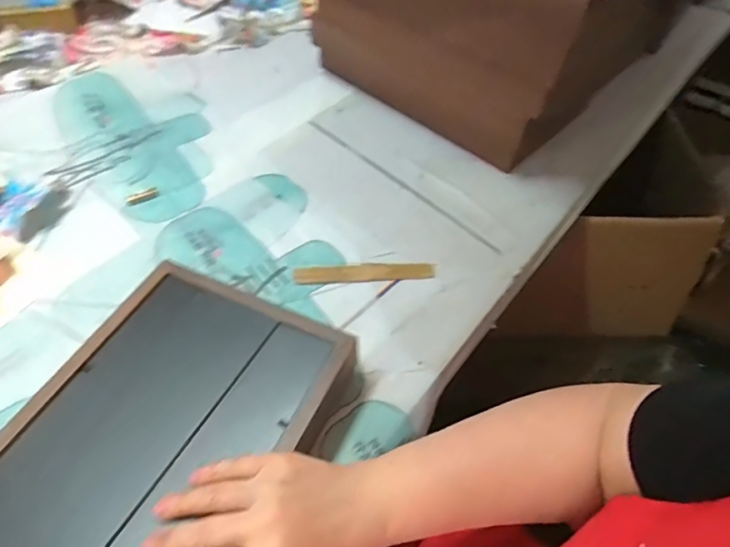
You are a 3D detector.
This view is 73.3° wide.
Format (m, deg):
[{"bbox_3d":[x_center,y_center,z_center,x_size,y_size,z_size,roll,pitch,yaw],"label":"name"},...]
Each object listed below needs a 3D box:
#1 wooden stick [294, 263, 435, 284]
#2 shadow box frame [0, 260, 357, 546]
[{"bbox_3d":[0.001,-0.001,0.509,0.144,0.006,0.022,-1,53,-5],"label":"wooden stick"},{"bbox_3d":[-0.168,0.156,0.347,0.198,0.051,0.346,24,56,14],"label":"shadow box frame"}]

